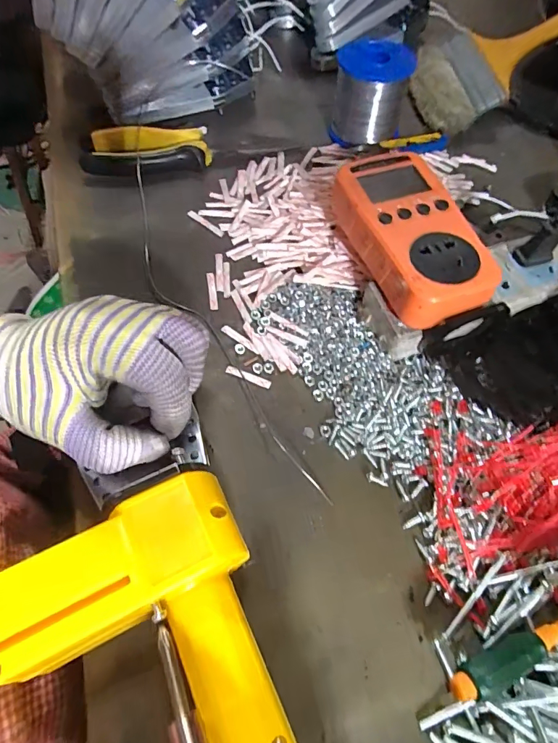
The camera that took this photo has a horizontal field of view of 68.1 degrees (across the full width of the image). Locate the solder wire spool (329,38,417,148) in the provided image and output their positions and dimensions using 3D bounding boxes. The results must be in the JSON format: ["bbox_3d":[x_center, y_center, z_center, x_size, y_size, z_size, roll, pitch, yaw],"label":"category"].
[{"bbox_3d":[0.081,-0.247,0.368,0.061,0.057,0.065,1,65,-1],"label":"solder wire spool"}]

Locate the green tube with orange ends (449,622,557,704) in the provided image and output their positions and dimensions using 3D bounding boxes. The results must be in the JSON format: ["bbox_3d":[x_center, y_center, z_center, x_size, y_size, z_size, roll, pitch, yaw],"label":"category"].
[{"bbox_3d":[0.117,0.139,0.202,0.076,0.009,0.015,-13,66,-20],"label":"green tube with orange ends"}]

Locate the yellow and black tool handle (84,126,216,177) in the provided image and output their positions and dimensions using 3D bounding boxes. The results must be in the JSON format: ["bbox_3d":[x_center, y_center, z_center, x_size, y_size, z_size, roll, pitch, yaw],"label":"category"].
[{"bbox_3d":[-0.114,-0.189,0.357,0.103,0.029,0.039,-8,66,-1],"label":"yellow and black tool handle"}]

